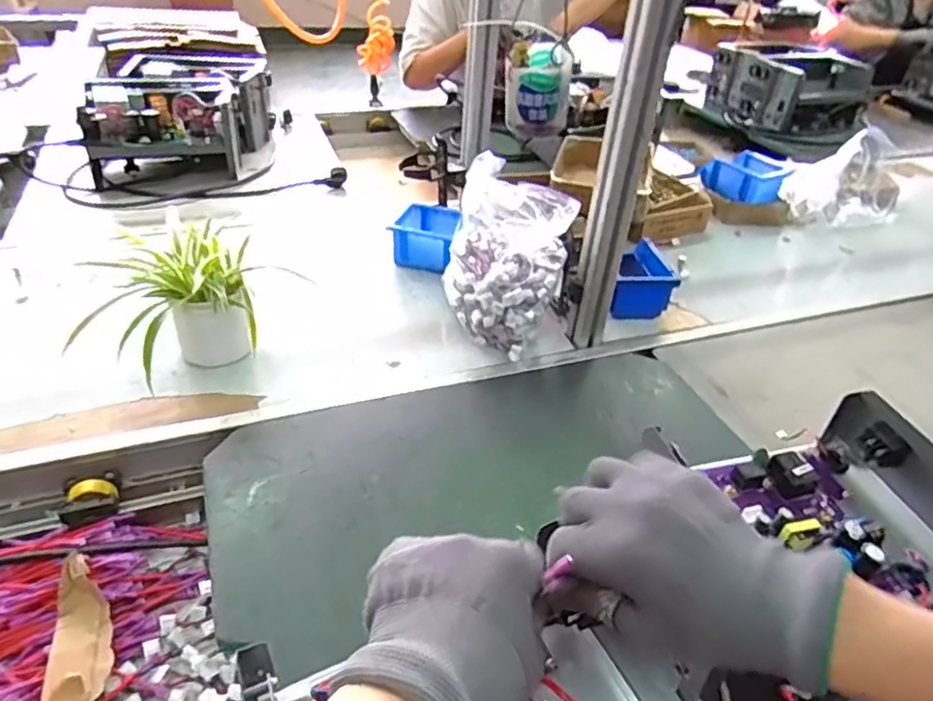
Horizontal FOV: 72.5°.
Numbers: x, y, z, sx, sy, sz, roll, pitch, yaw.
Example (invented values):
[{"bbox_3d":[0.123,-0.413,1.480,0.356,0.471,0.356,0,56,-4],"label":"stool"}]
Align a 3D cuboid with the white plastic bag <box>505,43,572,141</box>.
[{"bbox_3d":[0.071,-0.260,0.639,0.064,0.075,0.059,4,37,-1],"label":"white plastic bag"}]

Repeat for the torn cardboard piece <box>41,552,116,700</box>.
[{"bbox_3d":[-0.340,0.269,0.555,0.051,0.031,0.191,-6,38,-14],"label":"torn cardboard piece"}]

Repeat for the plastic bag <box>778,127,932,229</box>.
[{"bbox_3d":[0.770,-0.351,1.281,0.219,0.167,0.167,26,42,26],"label":"plastic bag"}]

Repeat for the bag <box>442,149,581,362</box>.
[{"bbox_3d":[0.046,-0.117,0.869,0.162,0.206,0.134,22,40,22],"label":"bag"}]

